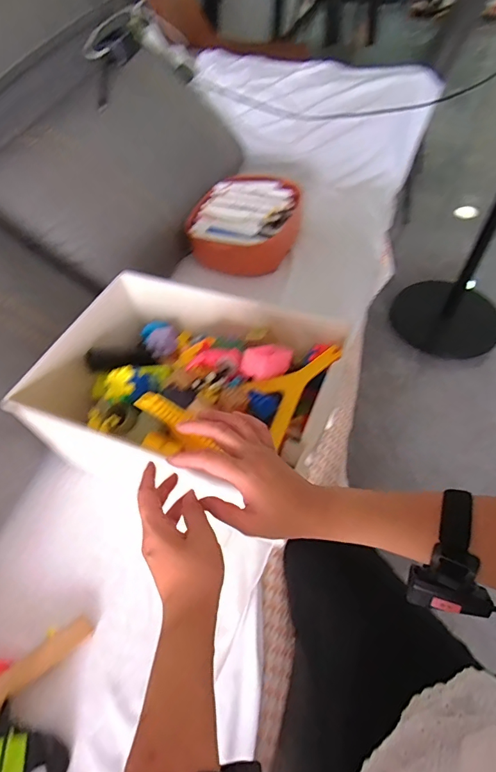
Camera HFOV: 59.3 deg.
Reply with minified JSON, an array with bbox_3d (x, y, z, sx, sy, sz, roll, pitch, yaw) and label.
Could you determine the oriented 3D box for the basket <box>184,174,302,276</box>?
[{"bbox_3d":[-0.012,-0.362,1.000,0.229,0.121,0.247,15,54,13],"label":"basket"}]

